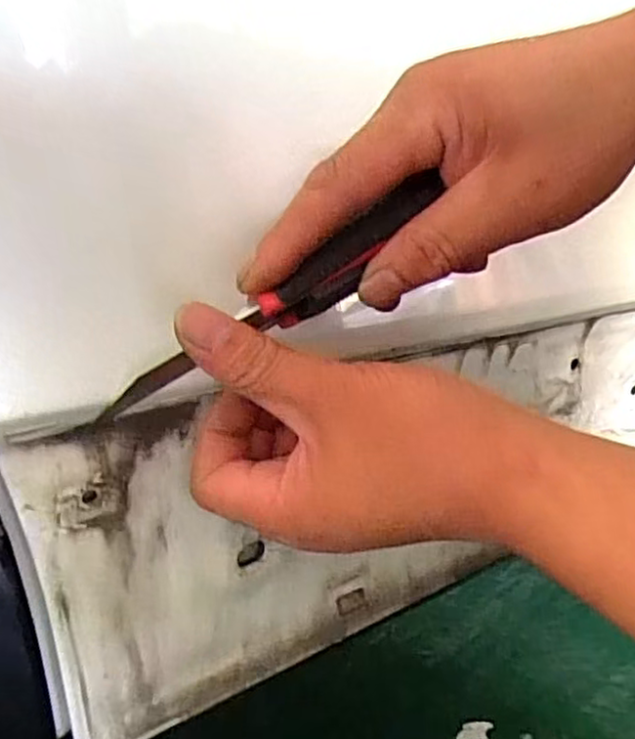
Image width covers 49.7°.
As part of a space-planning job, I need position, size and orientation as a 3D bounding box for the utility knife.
[{"bbox_3d":[-0.017,-0.022,0.268,0.152,0.021,0.016,-34,10,4],"label":"utility knife"}]

